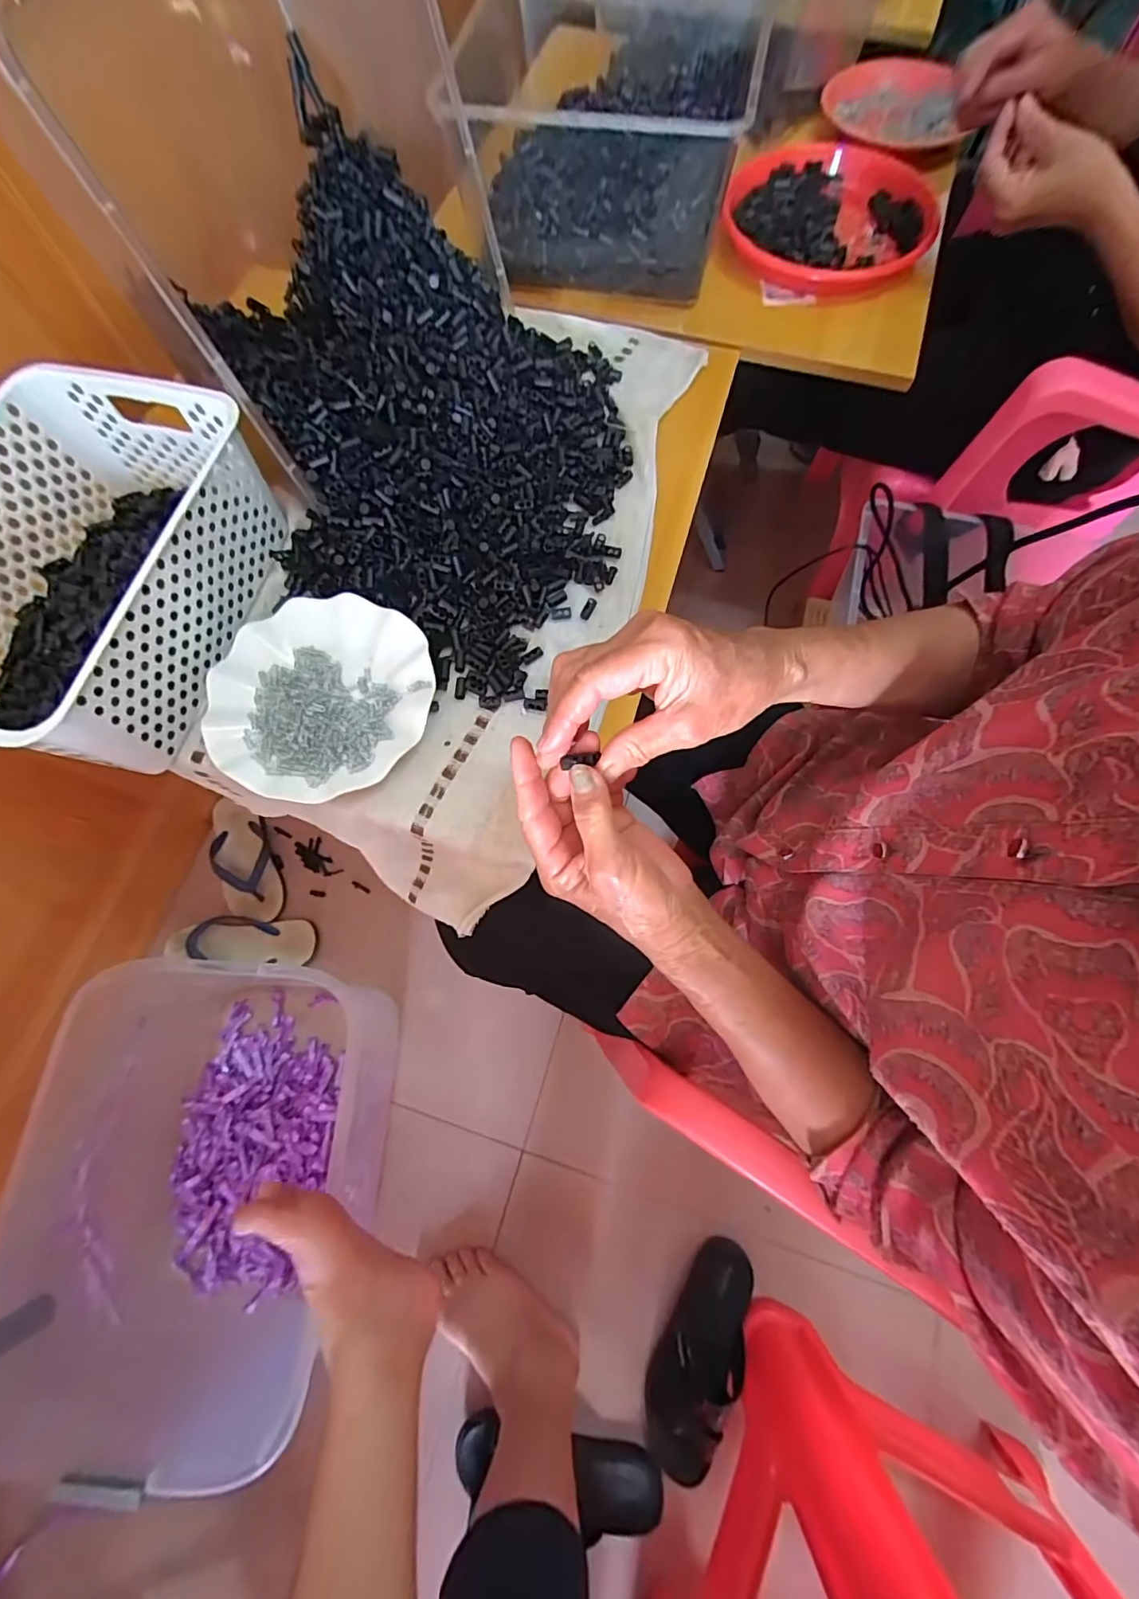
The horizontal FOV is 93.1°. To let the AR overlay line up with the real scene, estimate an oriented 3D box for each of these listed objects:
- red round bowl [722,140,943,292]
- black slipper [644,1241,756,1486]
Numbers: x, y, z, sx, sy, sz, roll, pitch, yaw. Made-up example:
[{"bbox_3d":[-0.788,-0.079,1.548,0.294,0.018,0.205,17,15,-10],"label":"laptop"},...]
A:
[{"bbox_3d":[0.312,-0.706,0.657,0.244,0.047,0.263,0,72,0],"label":"red round bowl"},{"bbox_3d":[0.168,0.723,0.707,0.100,0.064,0.254,22,74,7],"label":"black slipper"}]

